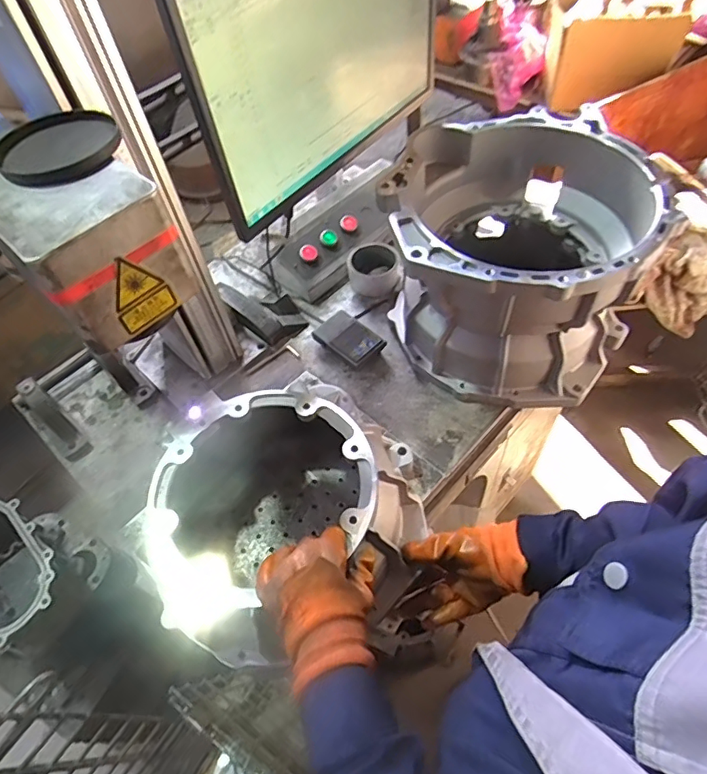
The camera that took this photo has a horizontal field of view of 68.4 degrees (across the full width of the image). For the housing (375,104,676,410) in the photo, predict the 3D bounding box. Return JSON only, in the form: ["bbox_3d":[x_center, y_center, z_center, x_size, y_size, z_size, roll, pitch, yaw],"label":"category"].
[{"bbox_3d":[0.211,-0.166,0.733,0.315,0.267,0.335,-4,55,3],"label":"housing"}]

